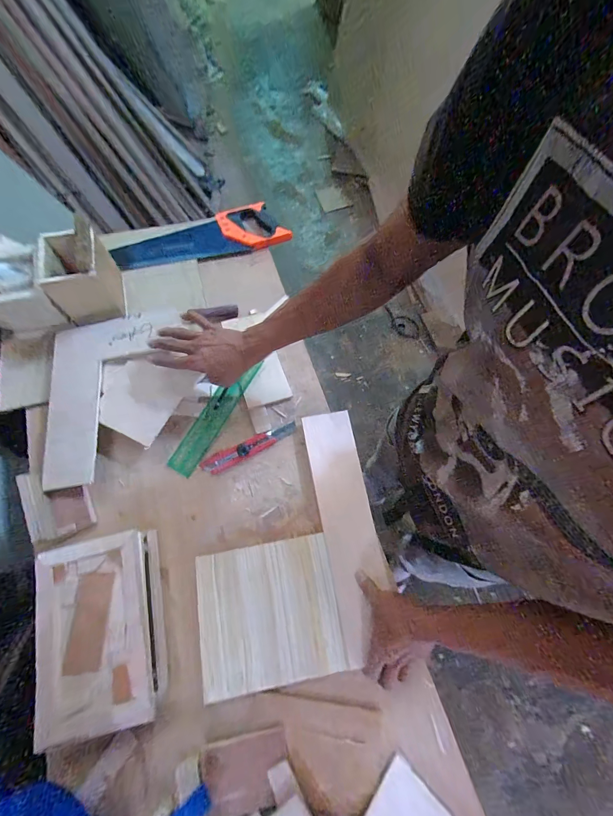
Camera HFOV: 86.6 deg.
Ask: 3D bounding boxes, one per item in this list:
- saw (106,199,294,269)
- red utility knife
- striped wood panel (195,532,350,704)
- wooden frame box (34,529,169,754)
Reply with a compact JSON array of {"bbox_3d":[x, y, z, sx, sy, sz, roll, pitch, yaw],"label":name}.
[{"bbox_3d":[-0.233,-0.386,0.727,0.373,0.035,0.112,-17,72,-9],"label":"saw"},{"bbox_3d":[-0.100,0.071,0.582,0.176,0.015,0.032,-25,73,-11],"label":"red utility knife"},{"bbox_3d":[-0.056,0.304,0.490,0.203,0.017,0.183,-9,71,-6],"label":"striped wood panel"},{"bbox_3d":[-0.278,0.298,0.446,0.135,0.072,0.227,-13,71,-7],"label":"wooden frame box"}]

